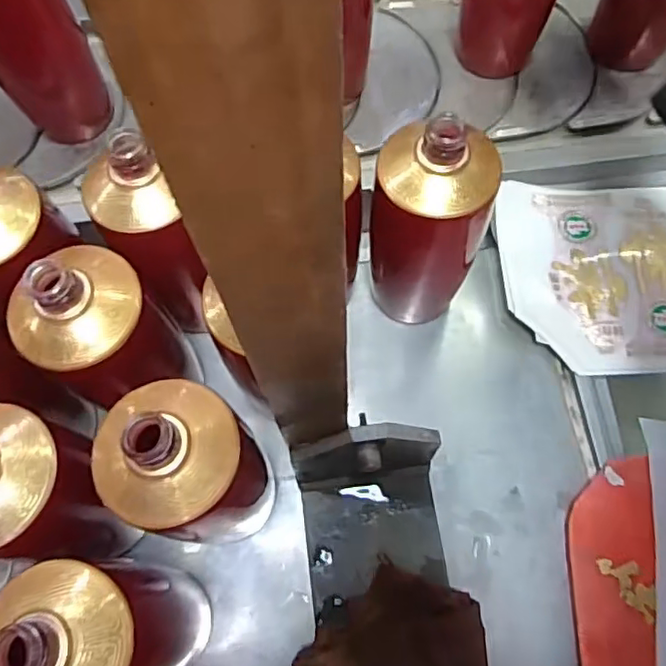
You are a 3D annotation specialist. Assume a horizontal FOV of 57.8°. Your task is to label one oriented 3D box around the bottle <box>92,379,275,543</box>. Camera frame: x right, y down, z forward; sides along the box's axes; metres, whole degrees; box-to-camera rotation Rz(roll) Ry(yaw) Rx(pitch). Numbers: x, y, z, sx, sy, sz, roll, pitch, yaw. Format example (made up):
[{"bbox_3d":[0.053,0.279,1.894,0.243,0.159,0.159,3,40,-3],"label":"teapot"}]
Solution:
[{"bbox_3d":[-0.084,0.092,0.376,0.077,0.191,0.093,-12,73,-5],"label":"bottle"}]

